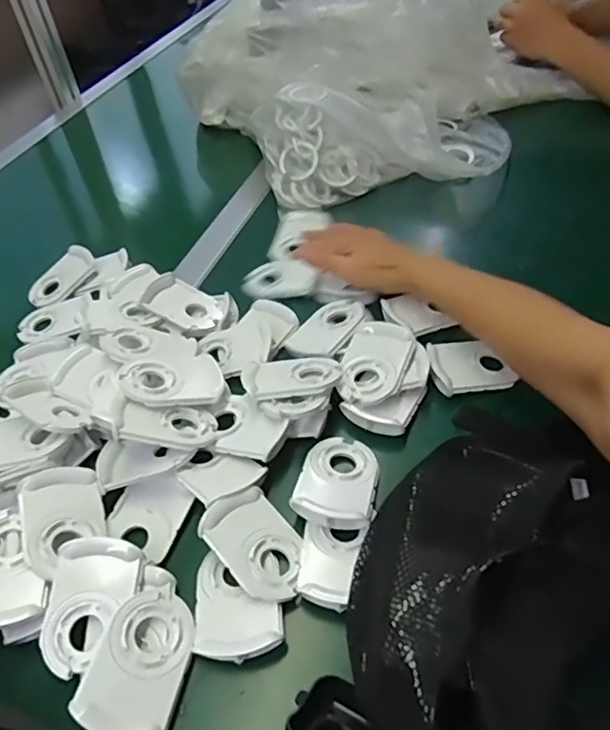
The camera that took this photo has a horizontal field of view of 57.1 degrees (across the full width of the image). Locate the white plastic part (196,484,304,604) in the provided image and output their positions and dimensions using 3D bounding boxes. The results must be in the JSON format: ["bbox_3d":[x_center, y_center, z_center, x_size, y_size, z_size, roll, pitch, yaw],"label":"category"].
[{"bbox_3d":[-0.034,0.126,0.397,0.056,0.009,0.080,-25,60,-34],"label":"white plastic part"}]

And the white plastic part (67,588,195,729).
[{"bbox_3d":[-0.102,0.186,0.351,0.057,0.010,0.085,18,47,-2],"label":"white plastic part"}]

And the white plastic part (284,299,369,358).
[{"bbox_3d":[0.025,-0.037,0.537,0.050,0.013,0.086,28,57,29],"label":"white plastic part"}]

